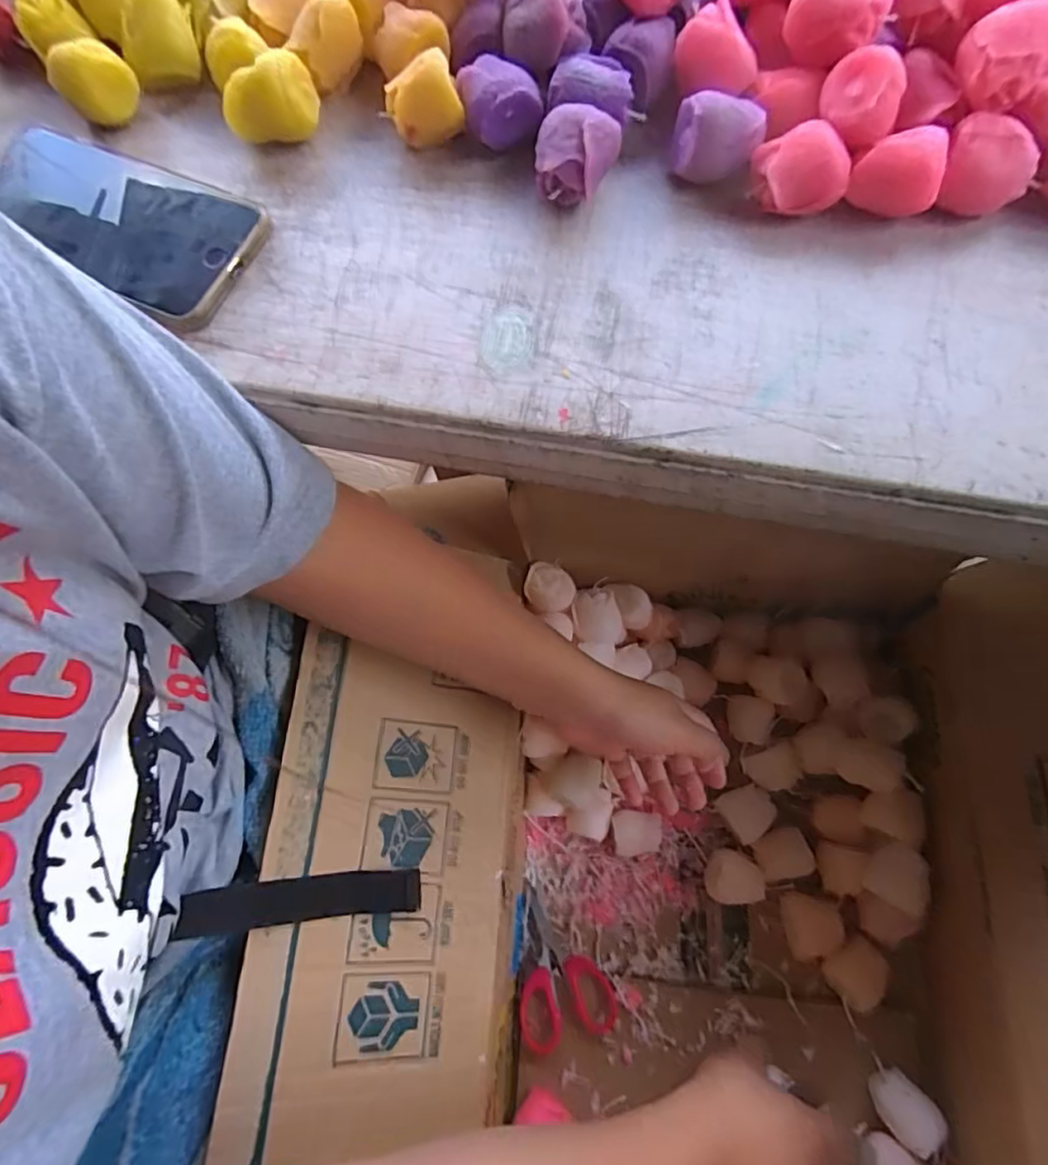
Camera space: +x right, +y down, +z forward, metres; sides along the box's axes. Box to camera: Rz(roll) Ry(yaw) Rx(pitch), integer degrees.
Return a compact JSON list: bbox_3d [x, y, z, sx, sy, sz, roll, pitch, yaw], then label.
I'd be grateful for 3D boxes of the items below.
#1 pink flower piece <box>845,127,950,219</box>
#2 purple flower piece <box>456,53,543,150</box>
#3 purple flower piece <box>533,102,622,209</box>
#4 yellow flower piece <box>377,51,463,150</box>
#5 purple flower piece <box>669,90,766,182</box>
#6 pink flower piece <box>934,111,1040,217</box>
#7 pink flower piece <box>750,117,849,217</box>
[{"bbox_3d":[0.181,-0.199,0.306,0.041,0.035,0.025,14,73,6],"label":"pink flower piece"},{"bbox_3d":[-0.013,-0.251,0.329,0.039,0.033,0.032,-20,73,-5],"label":"purple flower piece"},{"bbox_3d":[0.026,-0.214,0.315,0.035,0.033,0.038,0,73,2],"label":"purple flower piece"},{"bbox_3d":[-0.053,-0.251,0.330,0.038,0.035,0.027,-14,73,-3],"label":"yellow flower piece"},{"bbox_3d":[0.096,-0.221,0.313,0.042,0.030,0.027,12,73,5],"label":"purple flower piece"},{"bbox_3d":[0.225,-0.203,0.306,0.040,0.035,0.025,2,73,2],"label":"pink flower piece"},{"bbox_3d":[0.135,-0.200,0.309,0.038,0.032,0.031,-18,73,-4],"label":"pink flower piece"}]

